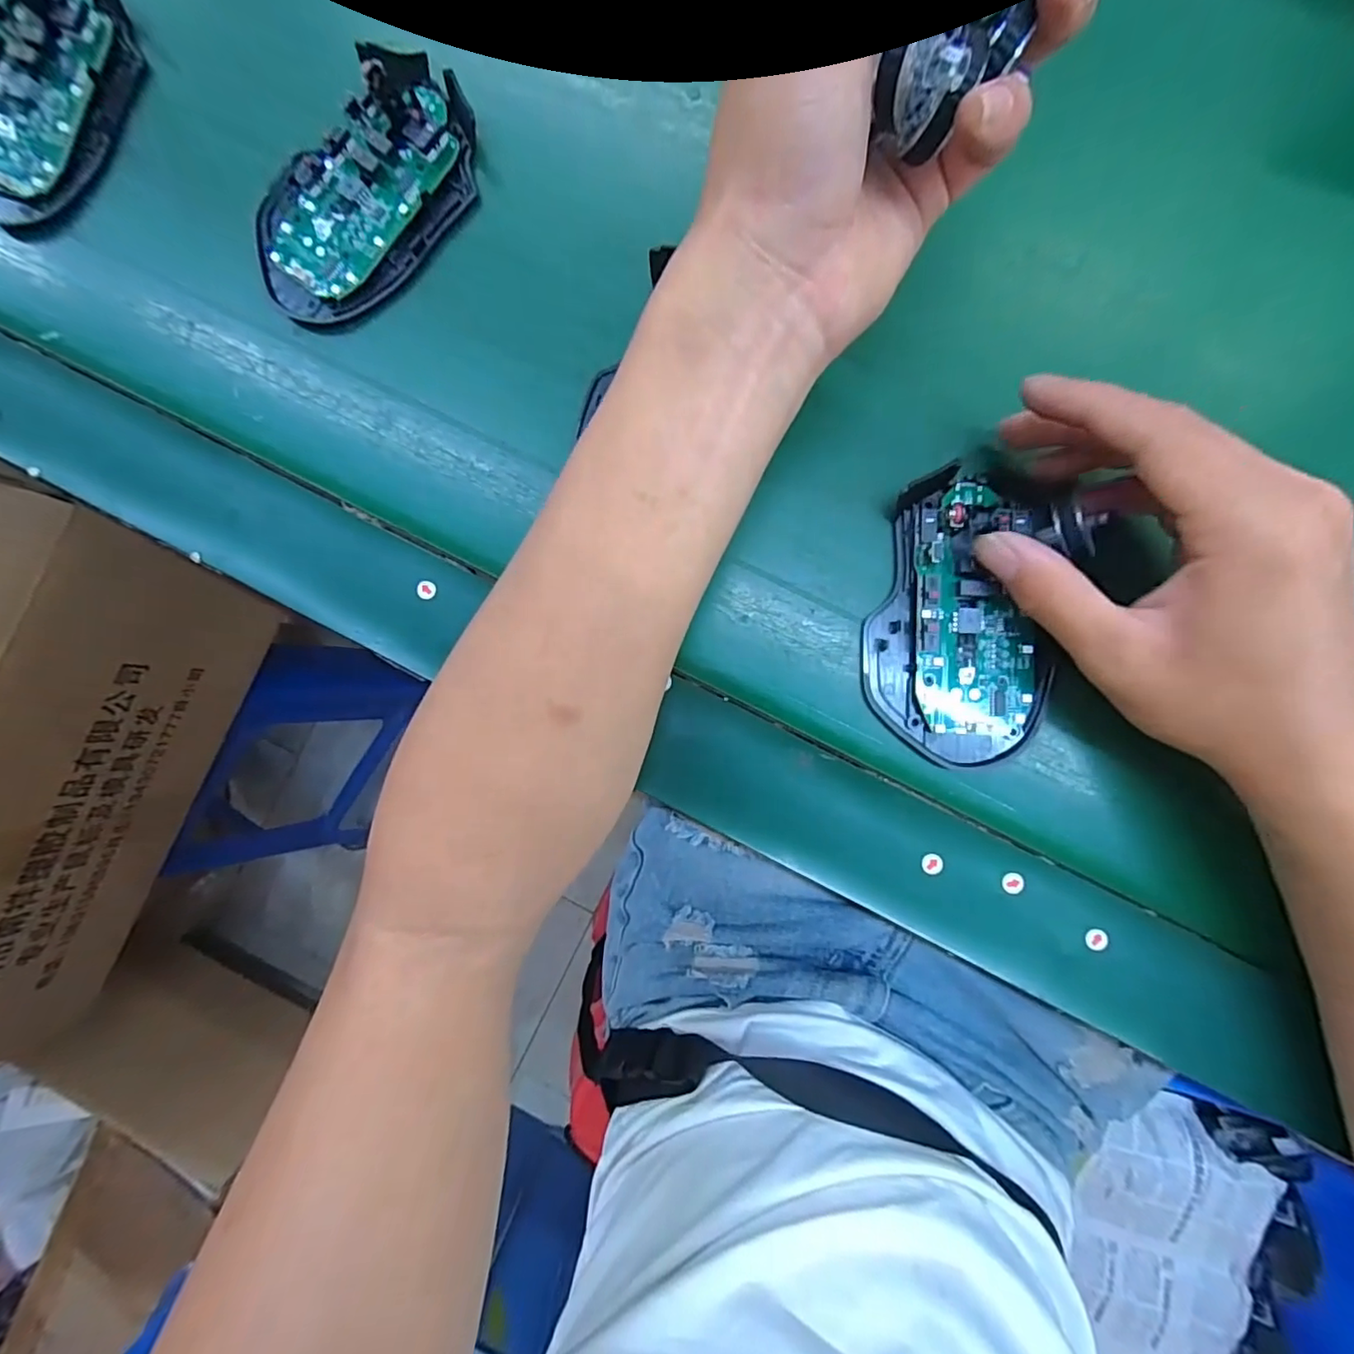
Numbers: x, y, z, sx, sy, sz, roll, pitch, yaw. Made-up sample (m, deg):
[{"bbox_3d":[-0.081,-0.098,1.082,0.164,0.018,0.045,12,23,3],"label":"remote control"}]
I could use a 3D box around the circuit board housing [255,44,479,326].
[{"bbox_3d":[-0.134,-0.207,0.245,0.066,0.021,0.114,42,92,4],"label":"circuit board housing"}]

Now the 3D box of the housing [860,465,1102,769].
[{"bbox_3d":[0.115,-0.026,0.225,0.069,0.021,0.115,10,89,3],"label":"housing"}]

